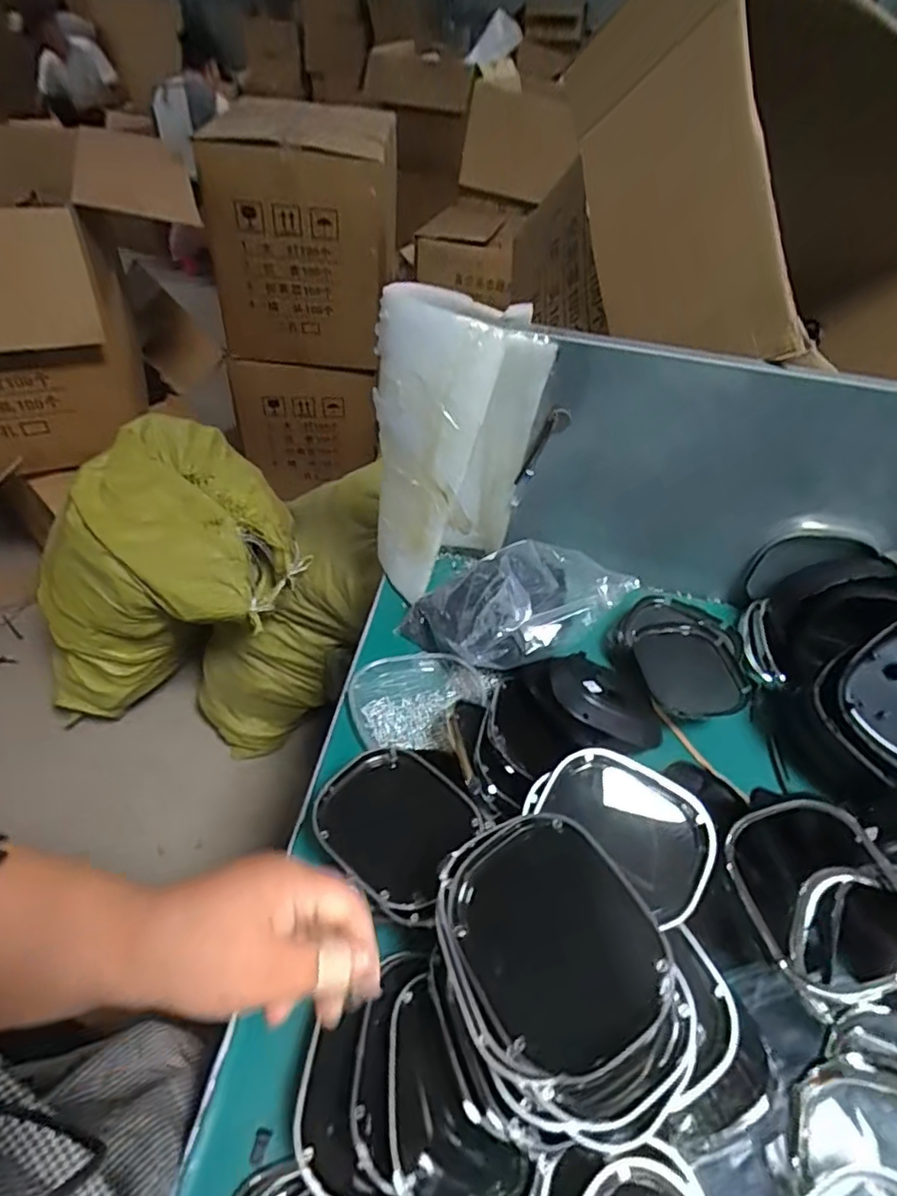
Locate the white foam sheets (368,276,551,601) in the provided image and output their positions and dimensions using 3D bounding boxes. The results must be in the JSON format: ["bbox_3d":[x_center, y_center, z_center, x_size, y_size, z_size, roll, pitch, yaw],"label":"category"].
[{"bbox_3d":[0.003,-0.171,0.715,0.148,0.335,0.137,-20,53,-23],"label":"white foam sheets"}]

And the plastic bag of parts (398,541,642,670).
[{"bbox_3d":[0.070,0.010,0.693,0.219,0.128,0.128,-9,49,-14],"label":"plastic bag of parts"}]

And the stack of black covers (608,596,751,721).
[{"bbox_3d":[0.279,0.069,0.717,0.143,0.033,0.168,-15,51,-19],"label":"stack of black covers"}]

